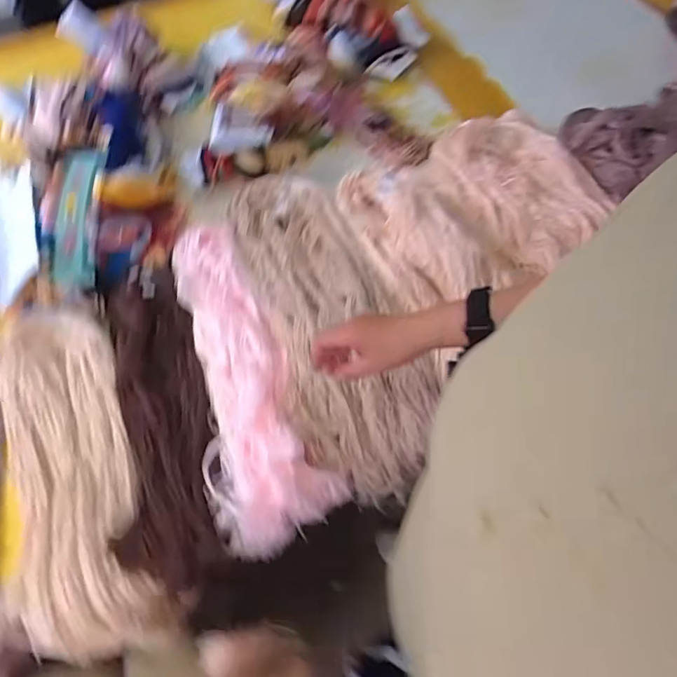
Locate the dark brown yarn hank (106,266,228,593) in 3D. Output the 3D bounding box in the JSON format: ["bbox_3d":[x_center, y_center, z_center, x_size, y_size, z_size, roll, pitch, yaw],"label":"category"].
[{"bbox_3d":[-0.256,0.095,0.737,0.139,0.053,0.490,-14,62,-5],"label":"dark brown yarn hank"}]

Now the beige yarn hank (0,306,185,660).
[{"bbox_3d":[-0.374,0.193,0.763,0.166,0.153,0.497,-20,63,-8],"label":"beige yarn hank"}]

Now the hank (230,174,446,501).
[{"bbox_3d":[-0.012,-0.043,0.785,0.214,0.102,0.595,-17,63,-7],"label":"hank"}]

